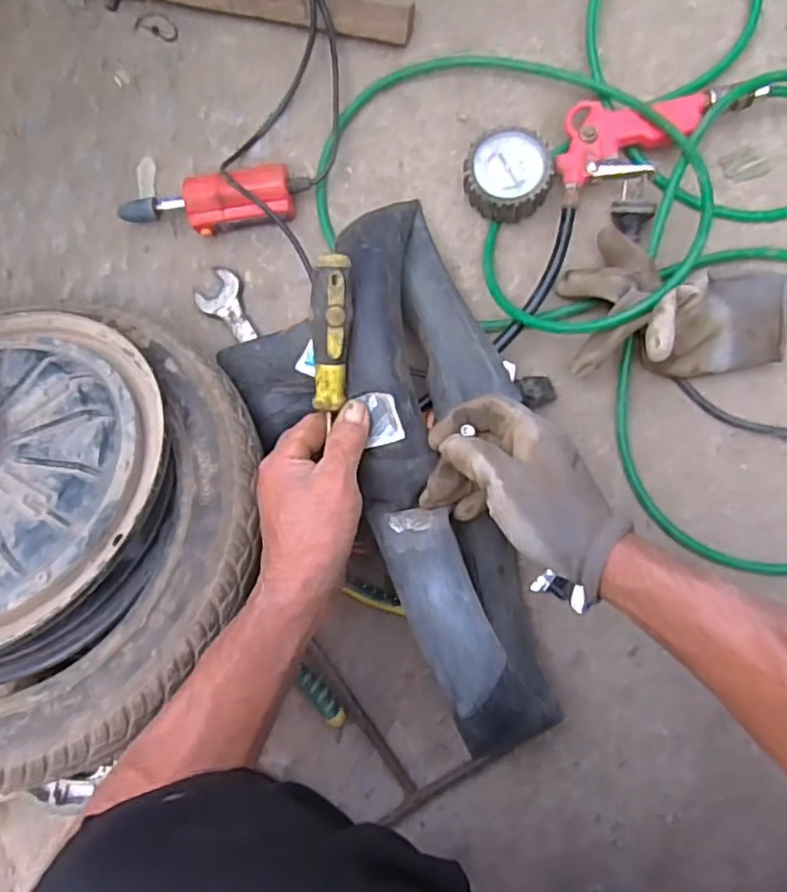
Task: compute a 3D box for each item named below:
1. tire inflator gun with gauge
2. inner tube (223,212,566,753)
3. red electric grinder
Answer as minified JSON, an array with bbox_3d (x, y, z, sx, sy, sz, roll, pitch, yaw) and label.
[{"bbox_3d":[0.180,-0.254,0.554,0.247,0.042,0.085,-22,83,2],"label":"tire inflator gun with gauge"},{"bbox_3d":[0.000,0.023,0.488,0.194,0.118,0.374,-17,79,3],"label":"inner tube"},{"bbox_3d":[-0.149,-0.206,0.568,0.157,0.045,0.048,-5,84,4],"label":"red electric grinder"}]

